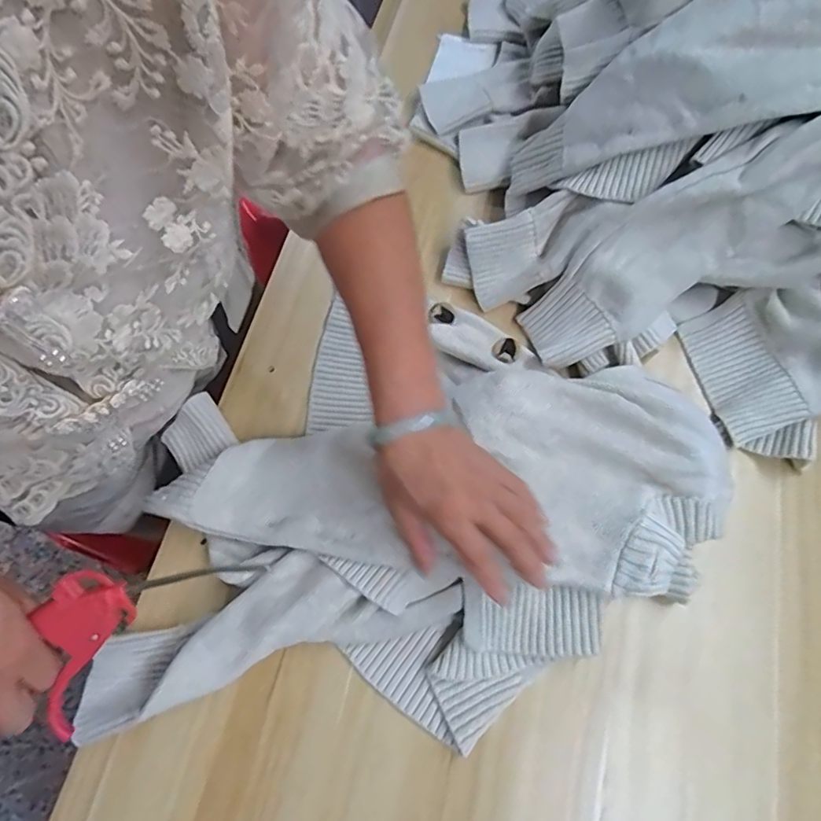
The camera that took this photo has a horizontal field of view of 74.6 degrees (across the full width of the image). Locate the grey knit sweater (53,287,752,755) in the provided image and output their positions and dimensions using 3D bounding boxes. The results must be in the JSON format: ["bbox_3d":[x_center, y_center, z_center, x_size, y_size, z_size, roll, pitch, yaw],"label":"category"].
[{"bbox_3d":[0.006,0.091,0.455,0.484,0.096,0.339,6,68,1],"label":"grey knit sweater"}]

